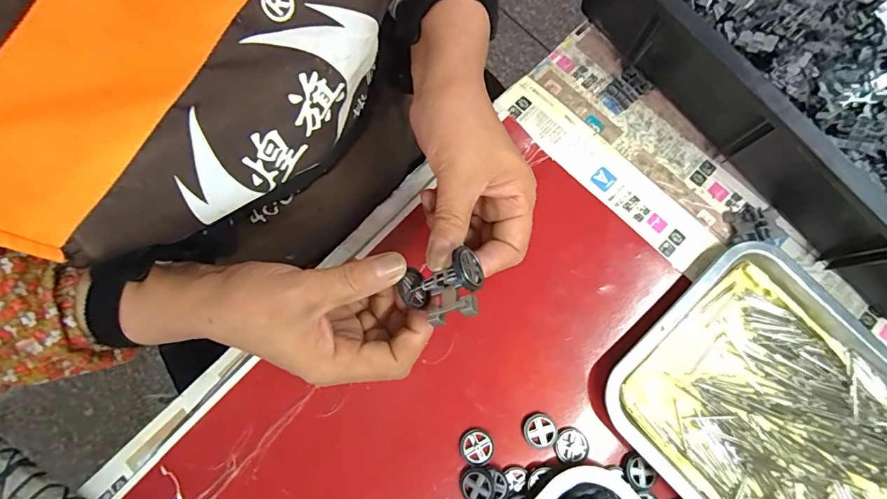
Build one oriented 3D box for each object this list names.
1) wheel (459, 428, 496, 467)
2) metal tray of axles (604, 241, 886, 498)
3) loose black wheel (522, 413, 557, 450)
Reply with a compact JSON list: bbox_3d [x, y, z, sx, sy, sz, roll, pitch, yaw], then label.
[{"bbox_3d":[0.027,0.162,0.352,0.028,0.004,0.027,0,77,0],"label":"wheel"},{"bbox_3d":[0.302,0.168,0.343,0.211,0.020,0.320,-42,80,-9],"label":"metal tray of axles"},{"bbox_3d":[0.079,0.150,0.353,0.027,0.005,0.027,0,77,0],"label":"loose black wheel"}]

